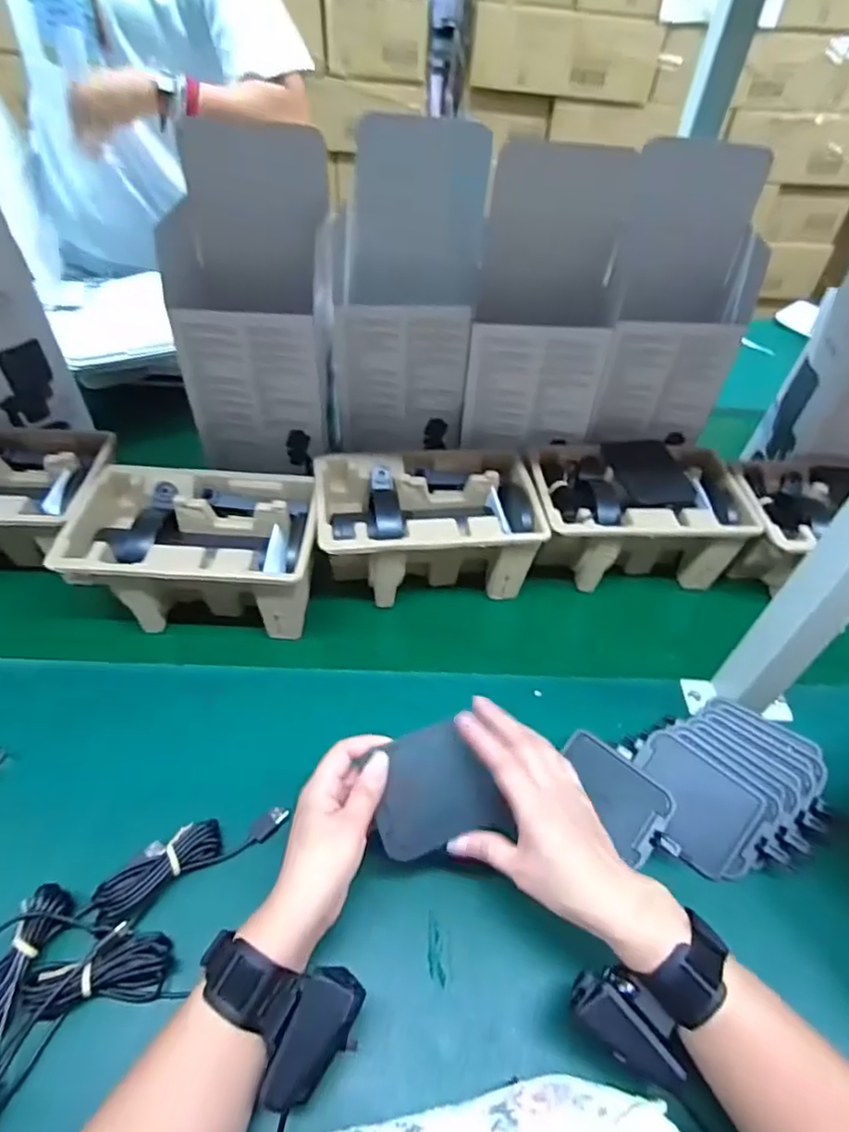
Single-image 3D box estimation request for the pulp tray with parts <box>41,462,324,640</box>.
[{"bbox_3d":[-0.220,-0.012,0.605,0.227,0.101,0.146,3,45,1],"label":"pulp tray with parts"}]

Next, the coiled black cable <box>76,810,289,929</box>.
[{"bbox_3d":[-0.178,0.216,0.451,0.144,0.020,0.042,-26,51,-26],"label":"coiled black cable"}]

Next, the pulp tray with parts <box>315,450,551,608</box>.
[{"bbox_3d":[0.003,-0.037,0.646,0.230,0.107,0.149,-10,46,-12],"label":"pulp tray with parts"}]

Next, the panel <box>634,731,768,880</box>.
[{"bbox_3d":[0.218,0.195,0.495,0.098,0.011,0.078,34,84,27],"label":"panel"}]

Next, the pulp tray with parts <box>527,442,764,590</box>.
[{"bbox_3d":[0.230,-0.052,0.675,0.220,0.107,0.142,-2,45,-5],"label":"pulp tray with parts"}]

